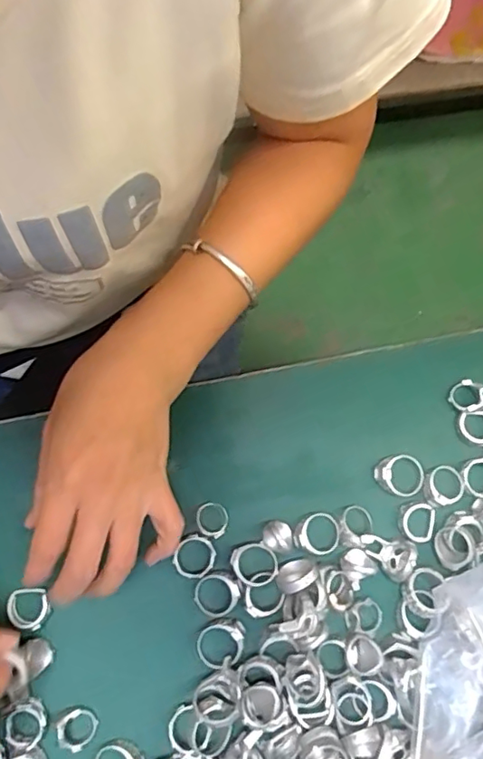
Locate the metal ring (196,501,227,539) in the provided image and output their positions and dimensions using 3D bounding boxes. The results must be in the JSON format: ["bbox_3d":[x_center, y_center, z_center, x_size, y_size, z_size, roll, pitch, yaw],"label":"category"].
[{"bbox_3d":[-0.018,0.083,0.332,0.019,0.004,0.020,0,78,-2],"label":"metal ring"}]

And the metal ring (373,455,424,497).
[{"bbox_3d":[0.098,0.059,0.340,0.030,0.014,0.024,-7,78,-3],"label":"metal ring"}]

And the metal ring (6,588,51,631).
[{"bbox_3d":[-0.122,0.132,0.318,0.024,0.006,0.021,5,78,-1],"label":"metal ring"}]

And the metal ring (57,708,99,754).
[{"bbox_3d":[-0.092,0.195,0.307,0.020,0.010,0.021,0,78,-2],"label":"metal ring"}]

